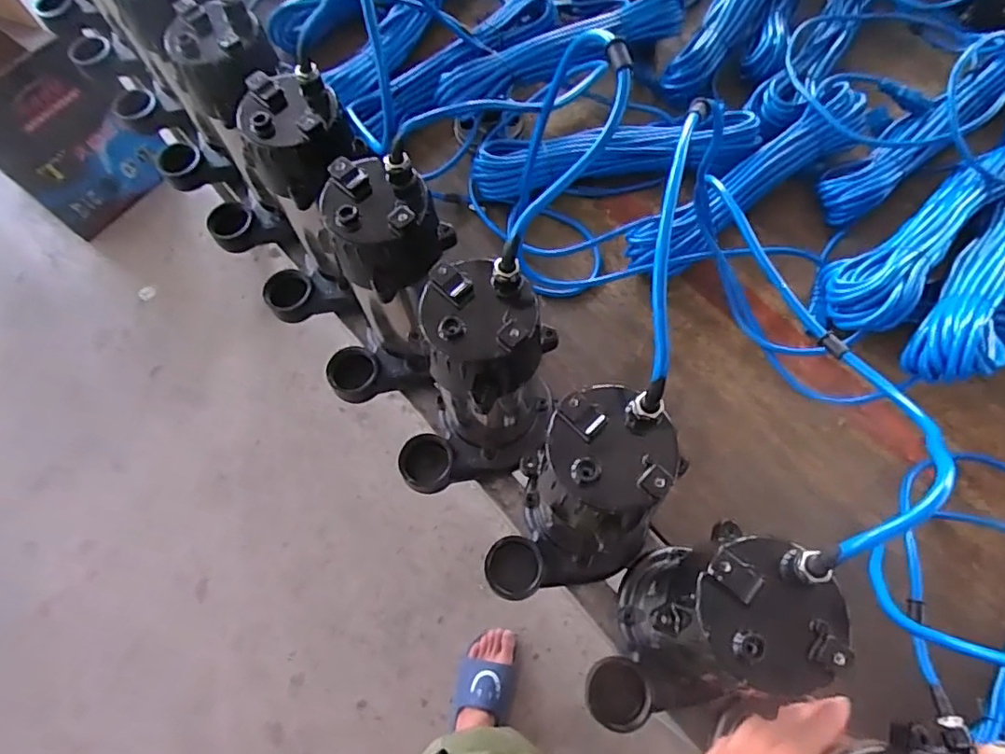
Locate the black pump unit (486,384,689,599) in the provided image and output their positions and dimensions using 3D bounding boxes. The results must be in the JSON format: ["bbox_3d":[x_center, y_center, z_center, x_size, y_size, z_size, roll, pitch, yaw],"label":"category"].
[{"bbox_3d":[0.058,0.115,0.462,0.098,0.248,0.153,39,74,16],"label":"black pump unit"}]

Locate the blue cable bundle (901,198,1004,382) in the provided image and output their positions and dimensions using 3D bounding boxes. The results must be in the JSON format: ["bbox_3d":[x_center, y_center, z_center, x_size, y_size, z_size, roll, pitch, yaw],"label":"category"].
[{"bbox_3d":[0.484,-0.096,0.585,0.066,0.053,0.338,39,56,16],"label":"blue cable bundle"}]

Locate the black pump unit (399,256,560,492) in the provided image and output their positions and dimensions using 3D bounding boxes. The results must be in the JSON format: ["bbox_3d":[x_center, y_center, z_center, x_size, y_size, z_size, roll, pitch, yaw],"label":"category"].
[{"bbox_3d":[-0.032,0.017,0.493,0.096,0.225,0.152,33,73,15],"label":"black pump unit"}]

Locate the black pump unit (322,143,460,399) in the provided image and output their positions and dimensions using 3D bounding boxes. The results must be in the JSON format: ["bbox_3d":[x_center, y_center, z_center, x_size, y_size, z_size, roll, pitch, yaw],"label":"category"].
[{"bbox_3d":[-0.106,-0.066,0.539,0.112,0.228,0.157,33,73,15],"label":"black pump unit"}]

